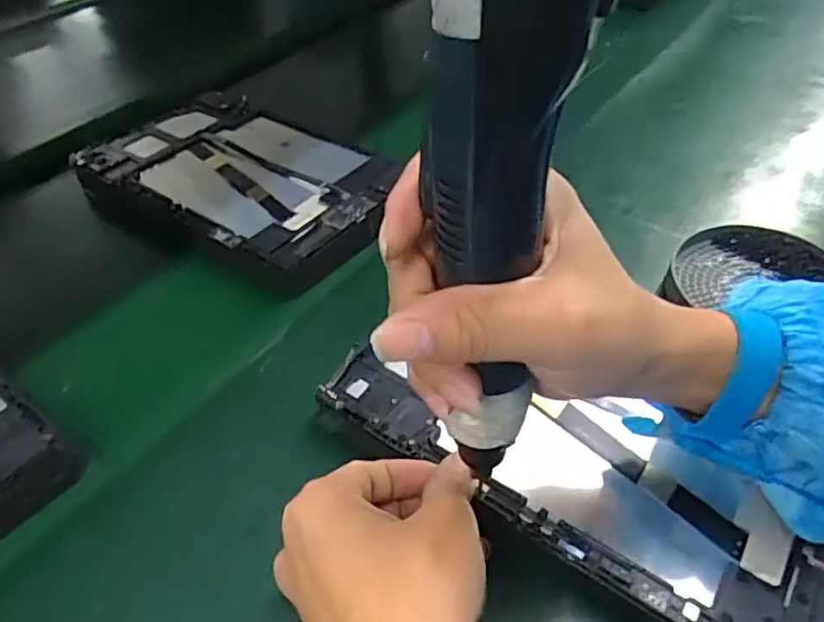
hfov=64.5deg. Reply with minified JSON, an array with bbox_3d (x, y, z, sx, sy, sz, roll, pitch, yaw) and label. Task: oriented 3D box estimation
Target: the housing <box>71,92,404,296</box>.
[{"bbox_3d":[-0.134,-0.102,0.508,0.239,0.028,0.158,25,50,20],"label":"housing"}]

